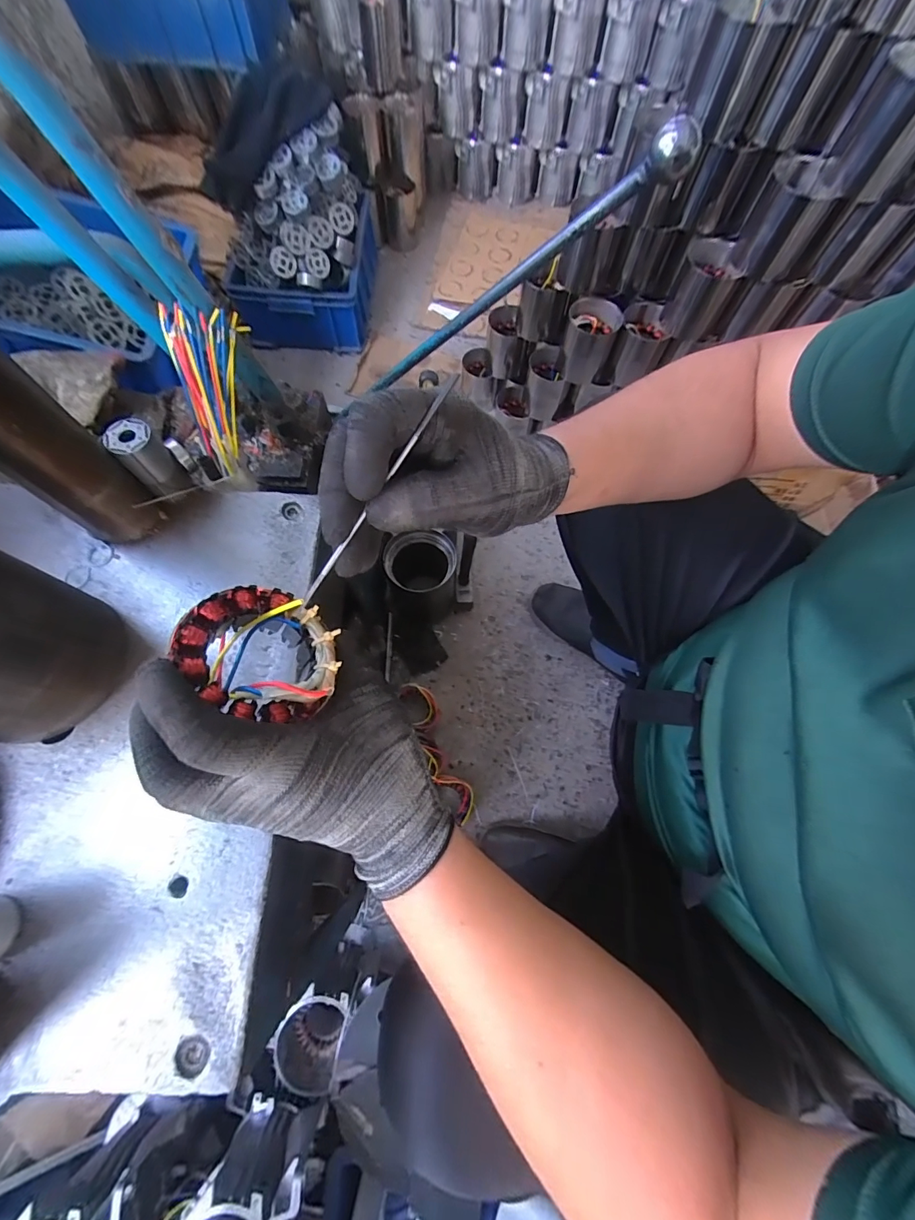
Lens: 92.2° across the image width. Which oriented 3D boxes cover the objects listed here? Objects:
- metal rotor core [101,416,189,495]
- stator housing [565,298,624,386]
[{"bbox_3d":[-0.283,-0.139,0.402,0.034,0.059,0.037,-40,75,-15],"label":"metal rotor core"},{"bbox_3d":[0.235,-0.481,0.791,0.088,0.095,0.090,13,70,4],"label":"stator housing"}]

